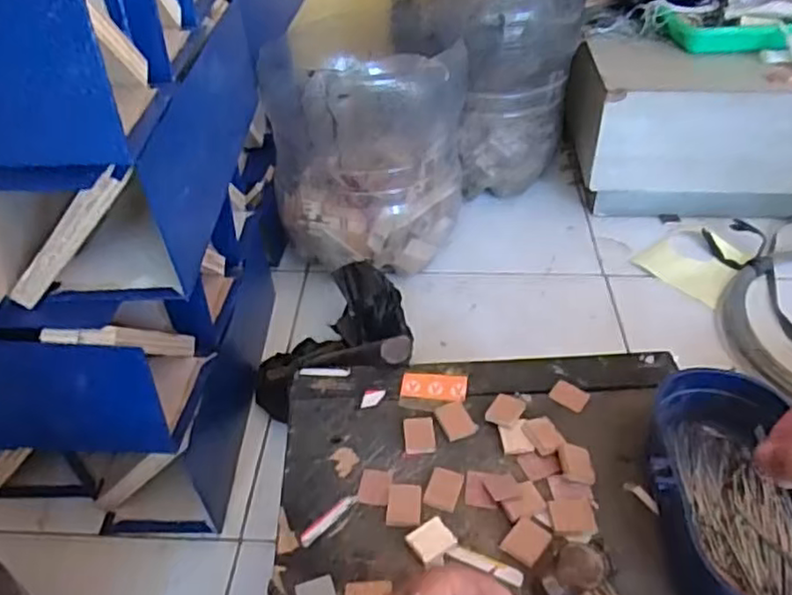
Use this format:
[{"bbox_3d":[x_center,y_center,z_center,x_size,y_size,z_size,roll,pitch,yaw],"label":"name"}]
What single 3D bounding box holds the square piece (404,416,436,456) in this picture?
[{"bbox_3d":[0.015,0.090,0.437,0.020,0.005,0.028,-2,41,-1],"label":"square piece"}]

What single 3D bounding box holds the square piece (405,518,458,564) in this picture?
[{"bbox_3d":[0.020,0.138,0.381,0.025,0.005,0.020,-27,47,-26],"label":"square piece"}]

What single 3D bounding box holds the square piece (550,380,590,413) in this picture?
[{"bbox_3d":[0.120,0.067,0.463,0.024,0.004,0.020,25,48,28],"label":"square piece"}]

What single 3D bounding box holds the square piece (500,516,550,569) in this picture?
[{"bbox_3d":[0.074,0.138,0.378,0.020,0.004,0.024,32,51,32],"label":"square piece"}]

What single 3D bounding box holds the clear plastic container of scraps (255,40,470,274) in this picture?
[{"bbox_3d":[-0.036,-0.190,0.832,0.235,0.242,0.202,1,41,4],"label":"clear plastic container of scraps"}]

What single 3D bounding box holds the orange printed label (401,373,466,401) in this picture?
[{"bbox_3d":[0.027,0.061,0.469,0.045,0.004,0.023,4,41,6],"label":"orange printed label"}]

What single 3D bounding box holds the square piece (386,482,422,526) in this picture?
[{"bbox_3d":[0.005,0.124,0.401,0.020,0.006,0.027,2,41,4],"label":"square piece"}]

